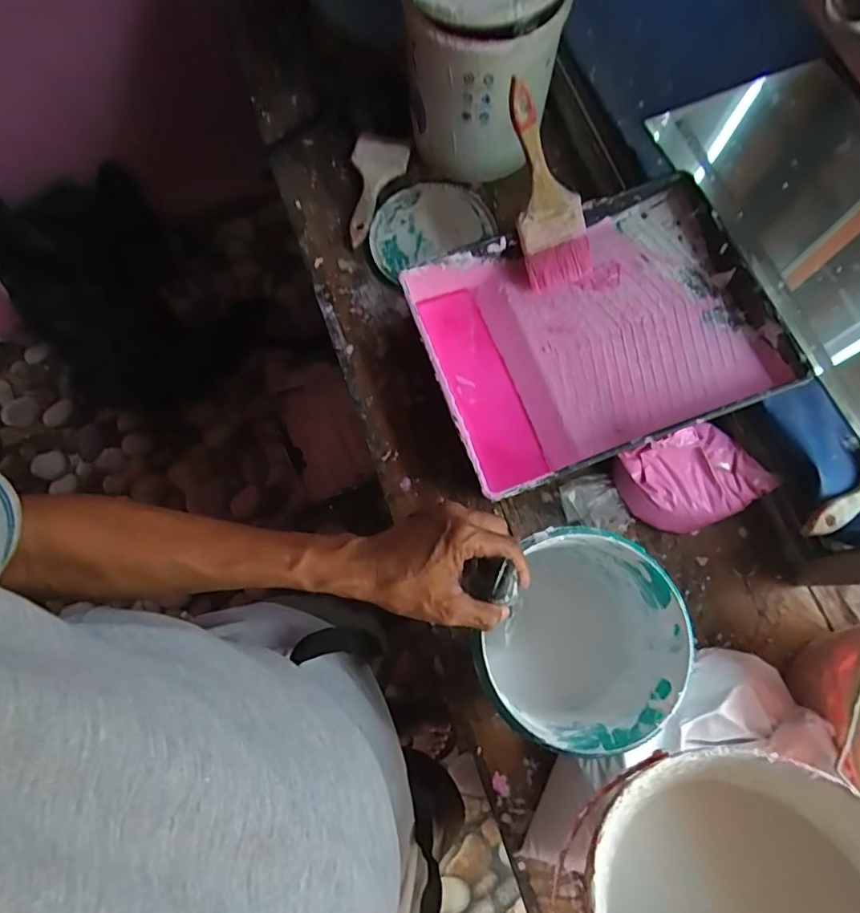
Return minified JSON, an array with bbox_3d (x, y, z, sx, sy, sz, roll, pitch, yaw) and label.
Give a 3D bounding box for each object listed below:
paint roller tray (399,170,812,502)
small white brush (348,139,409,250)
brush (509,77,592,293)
[{"bbox_3d":[0.177,-0.133,0.604,0.357,0.083,0.283,-20,75,-4],"label":"paint roller tray"},{"bbox_3d":[-0.074,-0.354,0.705,0.071,0.016,0.165,7,75,4],"label":"small white brush"},{"bbox_3d":[0.125,-0.289,0.576,0.075,0.016,0.200,-21,113,-4],"label":"brush"}]

